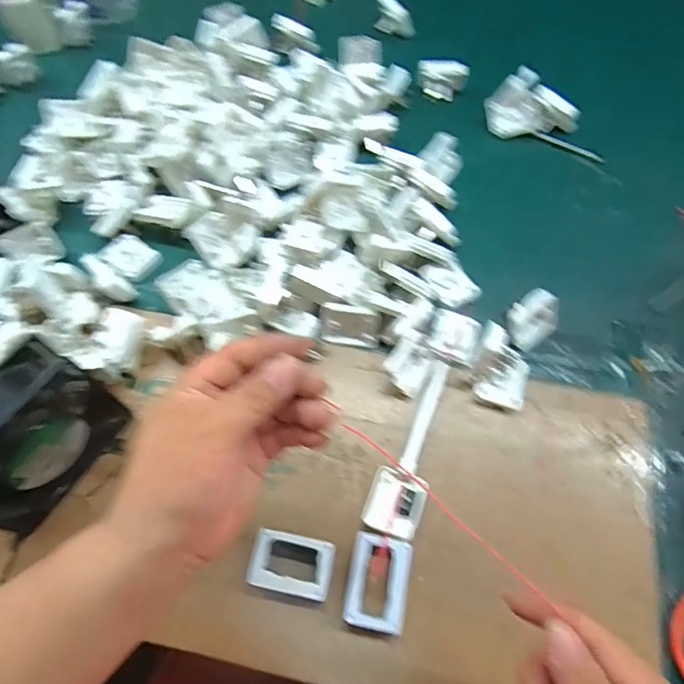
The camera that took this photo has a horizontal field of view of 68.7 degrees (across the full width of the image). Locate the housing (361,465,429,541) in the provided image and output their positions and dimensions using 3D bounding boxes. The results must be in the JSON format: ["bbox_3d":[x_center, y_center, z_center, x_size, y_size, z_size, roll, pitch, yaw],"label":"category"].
[{"bbox_3d":[0.042,0.127,0.394,0.042,0.014,0.048,18,65,10],"label":"housing"}]

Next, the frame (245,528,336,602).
[{"bbox_3d":[-0.037,0.166,0.374,0.060,0.011,0.040,11,64,7],"label":"frame"}]

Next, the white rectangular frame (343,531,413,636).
[{"bbox_3d":[0.027,0.176,0.367,0.043,0.011,0.061,11,64,6],"label":"white rectangular frame"}]

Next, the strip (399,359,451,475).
[{"bbox_3d":[0.070,0.063,0.427,0.015,0.015,0.103,19,65,11],"label":"strip"}]

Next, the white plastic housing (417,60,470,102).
[{"bbox_3d":[0.120,-0.317,0.604,0.061,0.031,0.027,12,64,7],"label":"white plastic housing"}]

